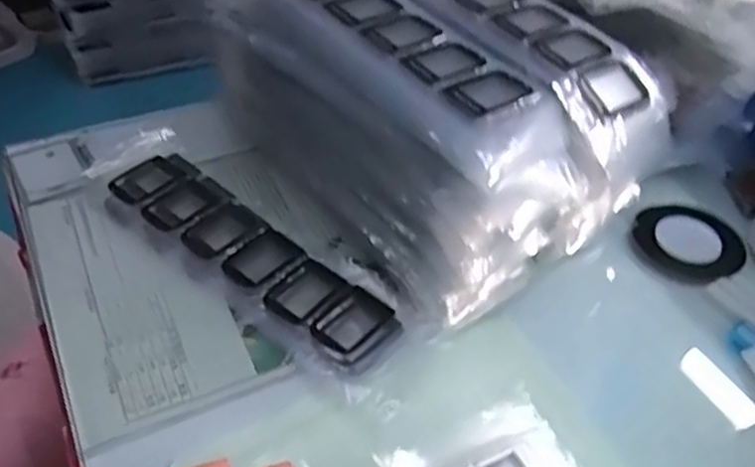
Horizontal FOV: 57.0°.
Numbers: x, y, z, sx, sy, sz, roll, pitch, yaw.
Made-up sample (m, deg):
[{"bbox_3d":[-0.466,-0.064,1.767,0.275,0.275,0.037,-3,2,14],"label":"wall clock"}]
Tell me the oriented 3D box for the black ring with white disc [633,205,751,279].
[{"bbox_3d":[0.236,0.005,0.526,0.086,0.008,0.076,-13,46,-17],"label":"black ring with white disc"}]

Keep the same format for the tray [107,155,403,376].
[{"bbox_3d":[-0.090,0.010,0.487,0.245,0.012,0.059,32,50,26],"label":"tray"}]

